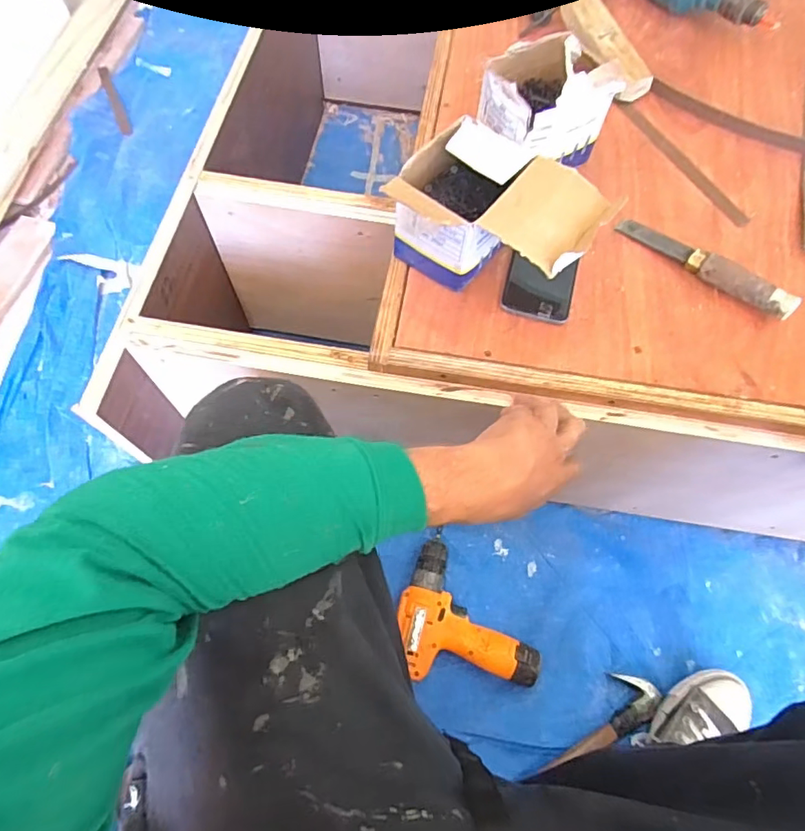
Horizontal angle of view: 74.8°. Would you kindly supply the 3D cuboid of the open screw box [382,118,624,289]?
[{"bbox_3d":[0.091,-0.190,0.537,0.187,0.129,0.144,32,69,13],"label":"open screw box"}]

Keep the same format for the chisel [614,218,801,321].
[{"bbox_3d":[0.335,-0.171,0.585,0.202,0.036,0.026,42,72,17],"label":"chisel"}]

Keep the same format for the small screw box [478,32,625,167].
[{"bbox_3d":[0.158,-0.352,0.613,0.127,0.114,0.103,-27,69,-12],"label":"small screw box"}]

